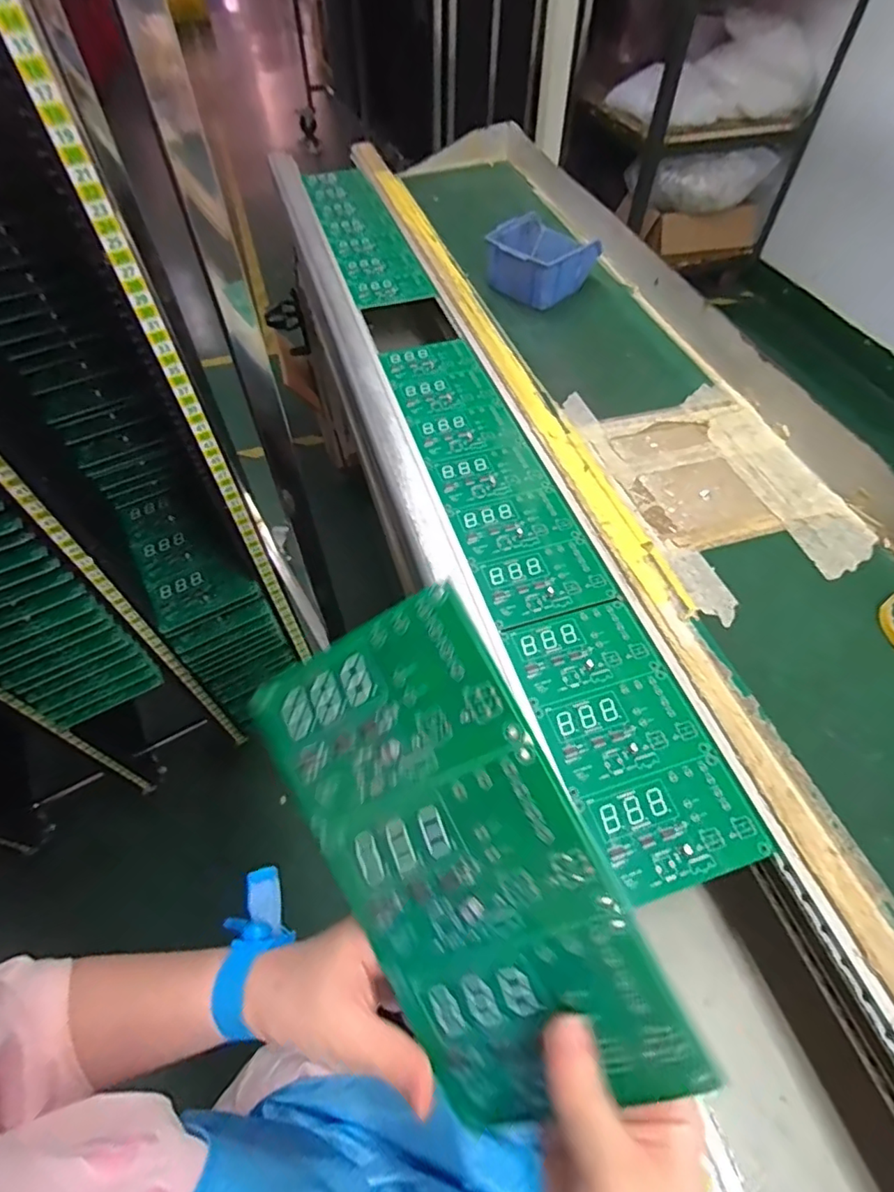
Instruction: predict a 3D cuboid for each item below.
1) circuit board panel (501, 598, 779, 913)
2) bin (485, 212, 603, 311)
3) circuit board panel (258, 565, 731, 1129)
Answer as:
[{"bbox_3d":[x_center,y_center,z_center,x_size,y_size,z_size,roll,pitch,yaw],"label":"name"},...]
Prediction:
[{"bbox_3d":[0.142,0.109,0.448,0.116,0.005,0.227,-15,56,-10],"label":"circuit board panel"},{"bbox_3d":[0.142,-0.497,0.819,0.149,0.062,0.130,-38,62,-24],"label":"bin"},{"bbox_3d":[0.005,0.121,0.251,0.121,0.004,0.224,-30,85,19],"label":"circuit board panel"}]

